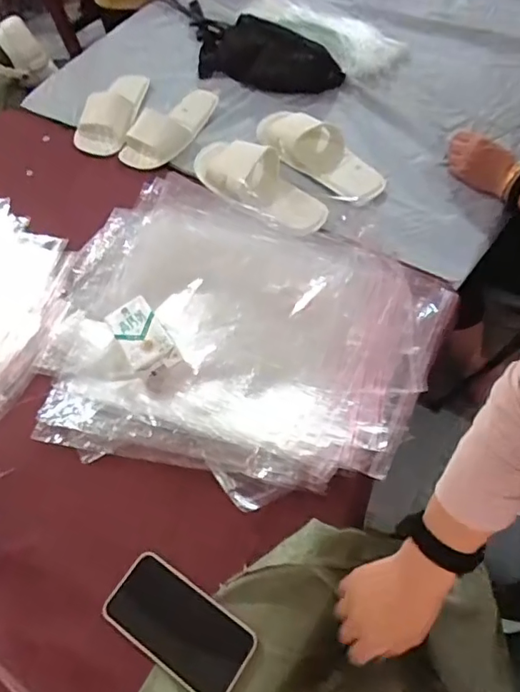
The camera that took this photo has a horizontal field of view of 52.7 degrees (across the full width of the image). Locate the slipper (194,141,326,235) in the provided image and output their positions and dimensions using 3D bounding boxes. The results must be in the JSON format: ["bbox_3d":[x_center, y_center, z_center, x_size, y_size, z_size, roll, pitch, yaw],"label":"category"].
[{"bbox_3d":[-0.004,-0.283,0.889,0.116,0.061,0.274,-39,67,-19],"label":"slipper"}]

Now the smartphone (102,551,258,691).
[{"bbox_3d":[-0.088,0.305,0.573,0.162,0.005,0.081,30,63,16],"label":"smartphone"}]

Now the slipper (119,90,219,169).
[{"bbox_3d":[-0.161,-0.413,0.985,0.094,0.064,0.220,39,66,20],"label":"slipper"}]

